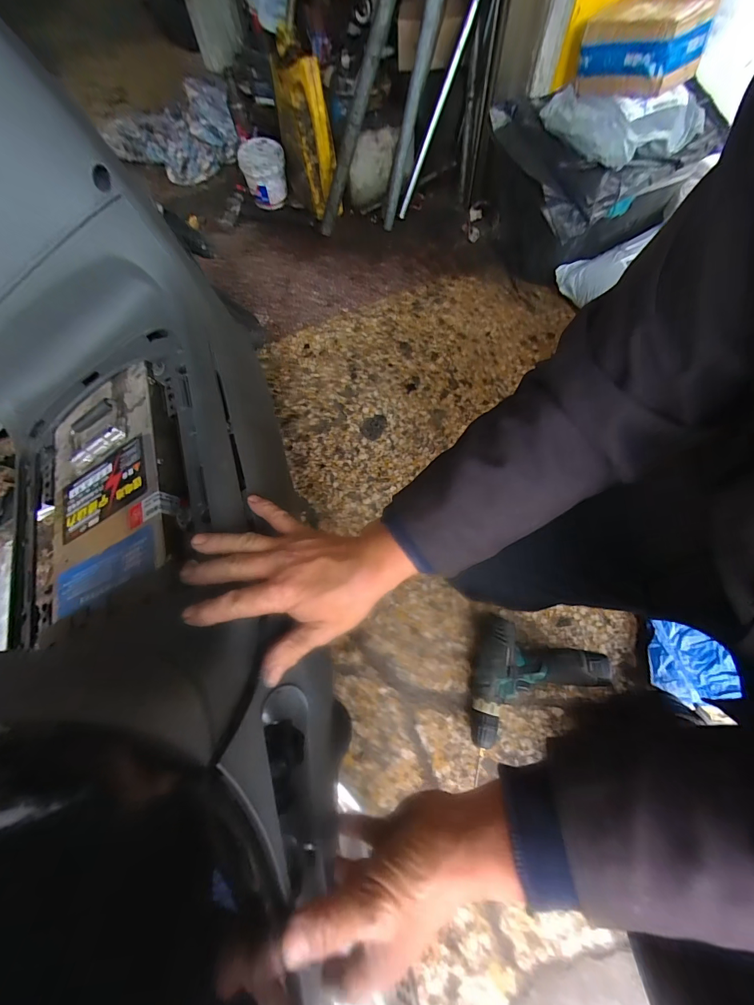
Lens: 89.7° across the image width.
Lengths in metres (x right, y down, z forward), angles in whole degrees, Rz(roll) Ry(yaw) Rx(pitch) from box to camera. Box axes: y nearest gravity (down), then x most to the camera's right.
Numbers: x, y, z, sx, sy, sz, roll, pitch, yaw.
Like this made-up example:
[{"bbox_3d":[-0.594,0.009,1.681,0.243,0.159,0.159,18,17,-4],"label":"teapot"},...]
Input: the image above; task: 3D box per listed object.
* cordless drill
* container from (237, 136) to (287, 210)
[{"bbox_3d":[0.249,0.297,0.597,0.191,0.062,0.188,12,69,8],"label":"cordless drill"},{"bbox_3d":[-0.310,-0.909,1.056,0.121,0.121,0.103,-14,68,-4],"label":"container"}]

